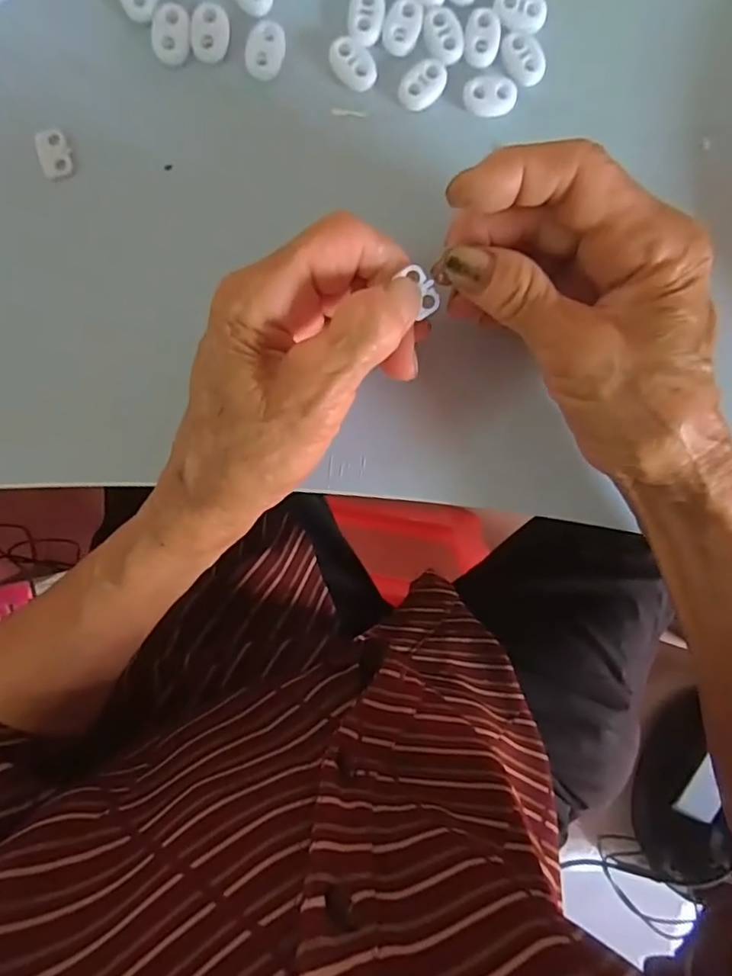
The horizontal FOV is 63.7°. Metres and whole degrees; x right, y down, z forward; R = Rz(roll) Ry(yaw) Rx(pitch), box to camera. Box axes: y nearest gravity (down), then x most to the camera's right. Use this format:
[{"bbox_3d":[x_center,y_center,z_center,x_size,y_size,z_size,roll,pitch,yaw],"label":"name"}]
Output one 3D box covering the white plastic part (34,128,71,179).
[{"bbox_3d":[-0.127,-0.137,0.241,0.011,0.004,0.018,-14,96,0],"label":"white plastic part"}]

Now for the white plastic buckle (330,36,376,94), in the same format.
[{"bbox_3d":[-0.005,-0.176,0.244,0.015,0.004,0.022,-43,95,2],"label":"white plastic buckle"}]

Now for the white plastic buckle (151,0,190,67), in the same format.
[{"bbox_3d":[-0.079,-0.184,0.238,0.014,0.004,0.023,3,95,-2],"label":"white plastic buckle"}]

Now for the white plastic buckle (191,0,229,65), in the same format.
[{"bbox_3d":[-0.063,-0.185,0.240,0.014,0.004,0.021,5,95,-2],"label":"white plastic buckle"}]

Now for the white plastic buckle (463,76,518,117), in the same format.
[{"bbox_3d":[0.052,-0.164,0.247,0.022,0.004,0.015,4,95,-2],"label":"white plastic buckle"}]

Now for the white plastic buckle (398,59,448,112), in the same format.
[{"bbox_3d":[0.024,-0.169,0.246,0.022,0.004,0.015,-38,95,2],"label":"white plastic buckle"}]

